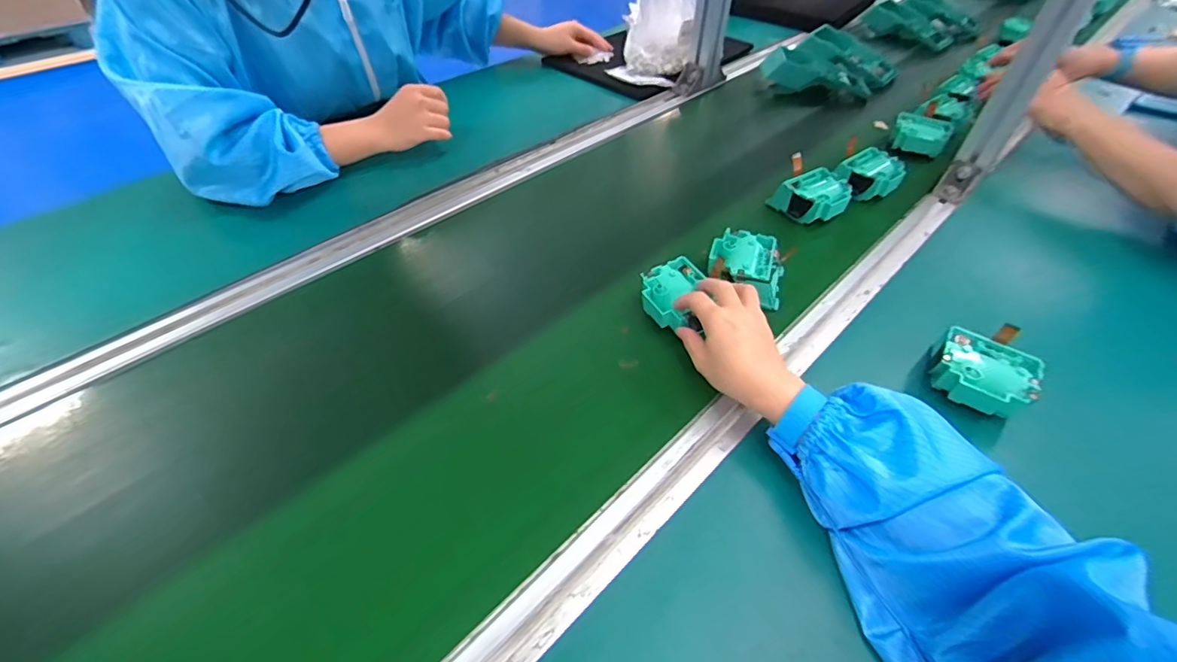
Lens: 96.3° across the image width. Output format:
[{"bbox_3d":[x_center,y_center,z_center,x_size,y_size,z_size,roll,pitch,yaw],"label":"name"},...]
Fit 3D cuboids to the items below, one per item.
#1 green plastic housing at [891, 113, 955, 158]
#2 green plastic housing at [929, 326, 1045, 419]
[{"bbox_3d":[0.498,-0.297,0.791,0.082,0.036,0.061,24,51,17],"label":"green plastic housing"},{"bbox_3d":[0.348,0.037,0.463,0.074,0.032,0.062,30,53,22],"label":"green plastic housing"}]

